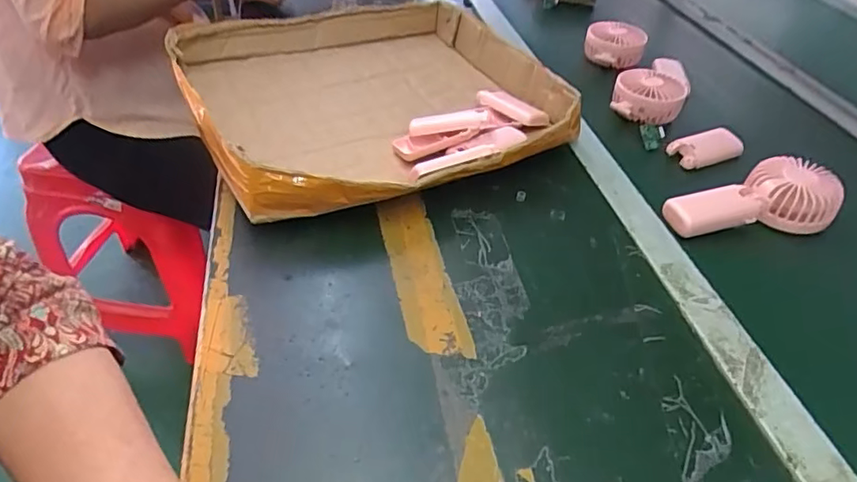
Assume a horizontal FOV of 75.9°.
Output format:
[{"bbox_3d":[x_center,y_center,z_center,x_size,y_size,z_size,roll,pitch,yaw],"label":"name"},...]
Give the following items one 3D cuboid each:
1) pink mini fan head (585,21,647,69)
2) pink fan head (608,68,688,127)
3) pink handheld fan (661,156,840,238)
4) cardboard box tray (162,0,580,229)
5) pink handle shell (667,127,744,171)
[{"bbox_3d":[0.284,-0.300,0.843,0.087,0.055,0.071,20,44,15],"label":"pink mini fan head"},{"bbox_3d":[0.287,-0.191,0.717,0.086,0.034,0.087,22,45,17],"label":"pink fan head"},{"bbox_3d":[0.333,-0.039,0.557,0.160,0.047,0.079,-13,46,-20],"label":"pink handheld fan"},{"bbox_3d":[-0.067,-0.185,0.661,0.411,0.060,0.408,-19,48,-25],"label":"cardboard box tray"},{"bbox_3d":[0.339,-0.113,0.665,0.100,0.019,0.042,-18,47,-24],"label":"pink handle shell"}]

